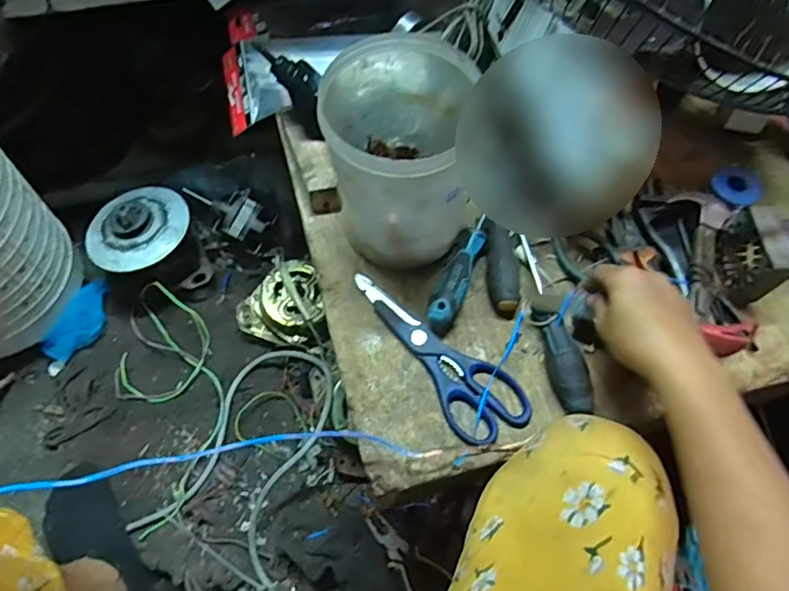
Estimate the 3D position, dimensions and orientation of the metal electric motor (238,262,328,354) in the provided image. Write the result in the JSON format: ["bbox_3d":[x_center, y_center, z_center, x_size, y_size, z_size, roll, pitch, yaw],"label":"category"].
[{"bbox_3d":[-0.165,0.006,0.832,0.141,0.074,0.115,16,63,5],"label":"metal electric motor"}]

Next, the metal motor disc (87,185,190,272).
[{"bbox_3d":[-0.385,-0.107,0.812,0.154,0.038,0.139,-33,69,-18],"label":"metal motor disc"}]

